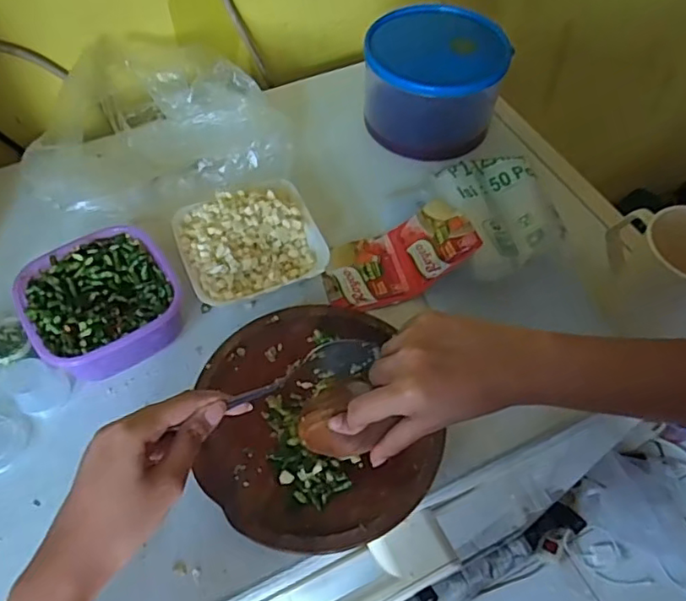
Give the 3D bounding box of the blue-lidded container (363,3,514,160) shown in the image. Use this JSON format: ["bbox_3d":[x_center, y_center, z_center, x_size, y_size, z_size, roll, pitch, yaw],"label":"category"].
[{"bbox_3d":[0.097,-0.235,0.634,0.140,0.105,0.112,15,58,13],"label":"blue-lidded container"}]

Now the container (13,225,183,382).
[{"bbox_3d":[-0.200,0.005,0.500,0.114,0.059,0.113,-29,59,-16],"label":"container"}]

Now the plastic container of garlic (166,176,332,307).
[{"bbox_3d":[-0.085,-0.052,0.544,0.122,0.047,0.112,-22,57,-12],"label":"plastic container of garlic"}]

